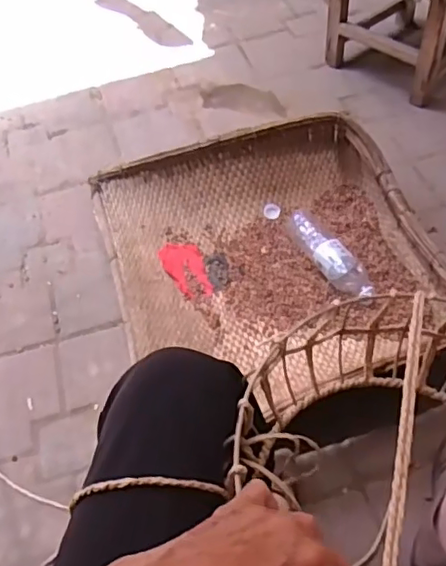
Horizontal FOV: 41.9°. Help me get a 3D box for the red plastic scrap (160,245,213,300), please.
[{"bbox_3d":[-0.069,-0.025,1.105,0.076,0.010,0.137,-17,52,-9],"label":"red plastic scrap"}]

